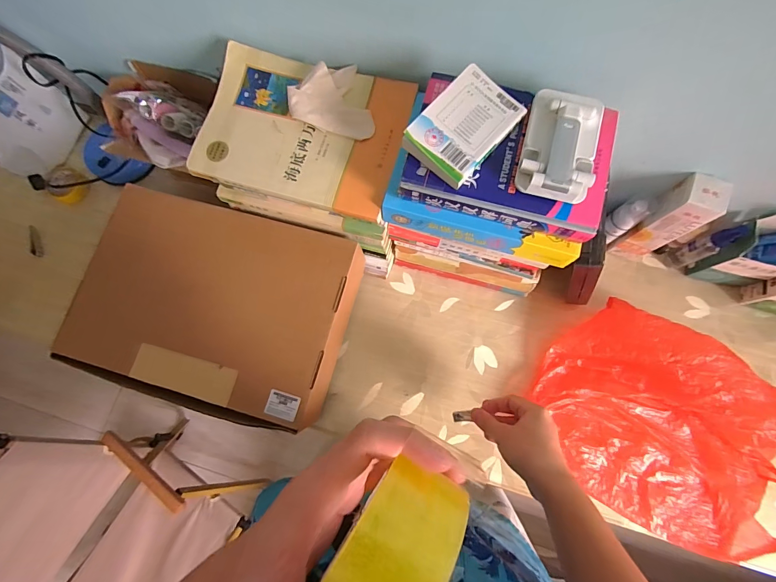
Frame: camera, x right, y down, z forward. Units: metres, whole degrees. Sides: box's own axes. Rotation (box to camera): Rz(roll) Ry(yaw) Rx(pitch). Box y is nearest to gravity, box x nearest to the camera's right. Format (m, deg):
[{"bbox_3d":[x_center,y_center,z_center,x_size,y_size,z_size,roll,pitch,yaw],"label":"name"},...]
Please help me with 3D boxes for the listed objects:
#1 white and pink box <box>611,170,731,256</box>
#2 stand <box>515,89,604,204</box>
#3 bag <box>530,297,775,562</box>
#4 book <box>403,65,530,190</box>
[{"bbox_3d":[0.383,-0.094,0.512,0.047,0.172,0.046,16,78,6],"label":"white and pink box"},{"bbox_3d":[0.161,-0.135,0.335,0.065,0.024,0.102,14,78,6],"label":"stand"},{"bbox_3d":[0.387,0.192,0.481,0.360,0.118,0.246,34,80,10],"label":"bag"},{"bbox_3d":[0.072,-0.157,0.344,0.070,0.020,0.107,41,82,11],"label":"book"}]

